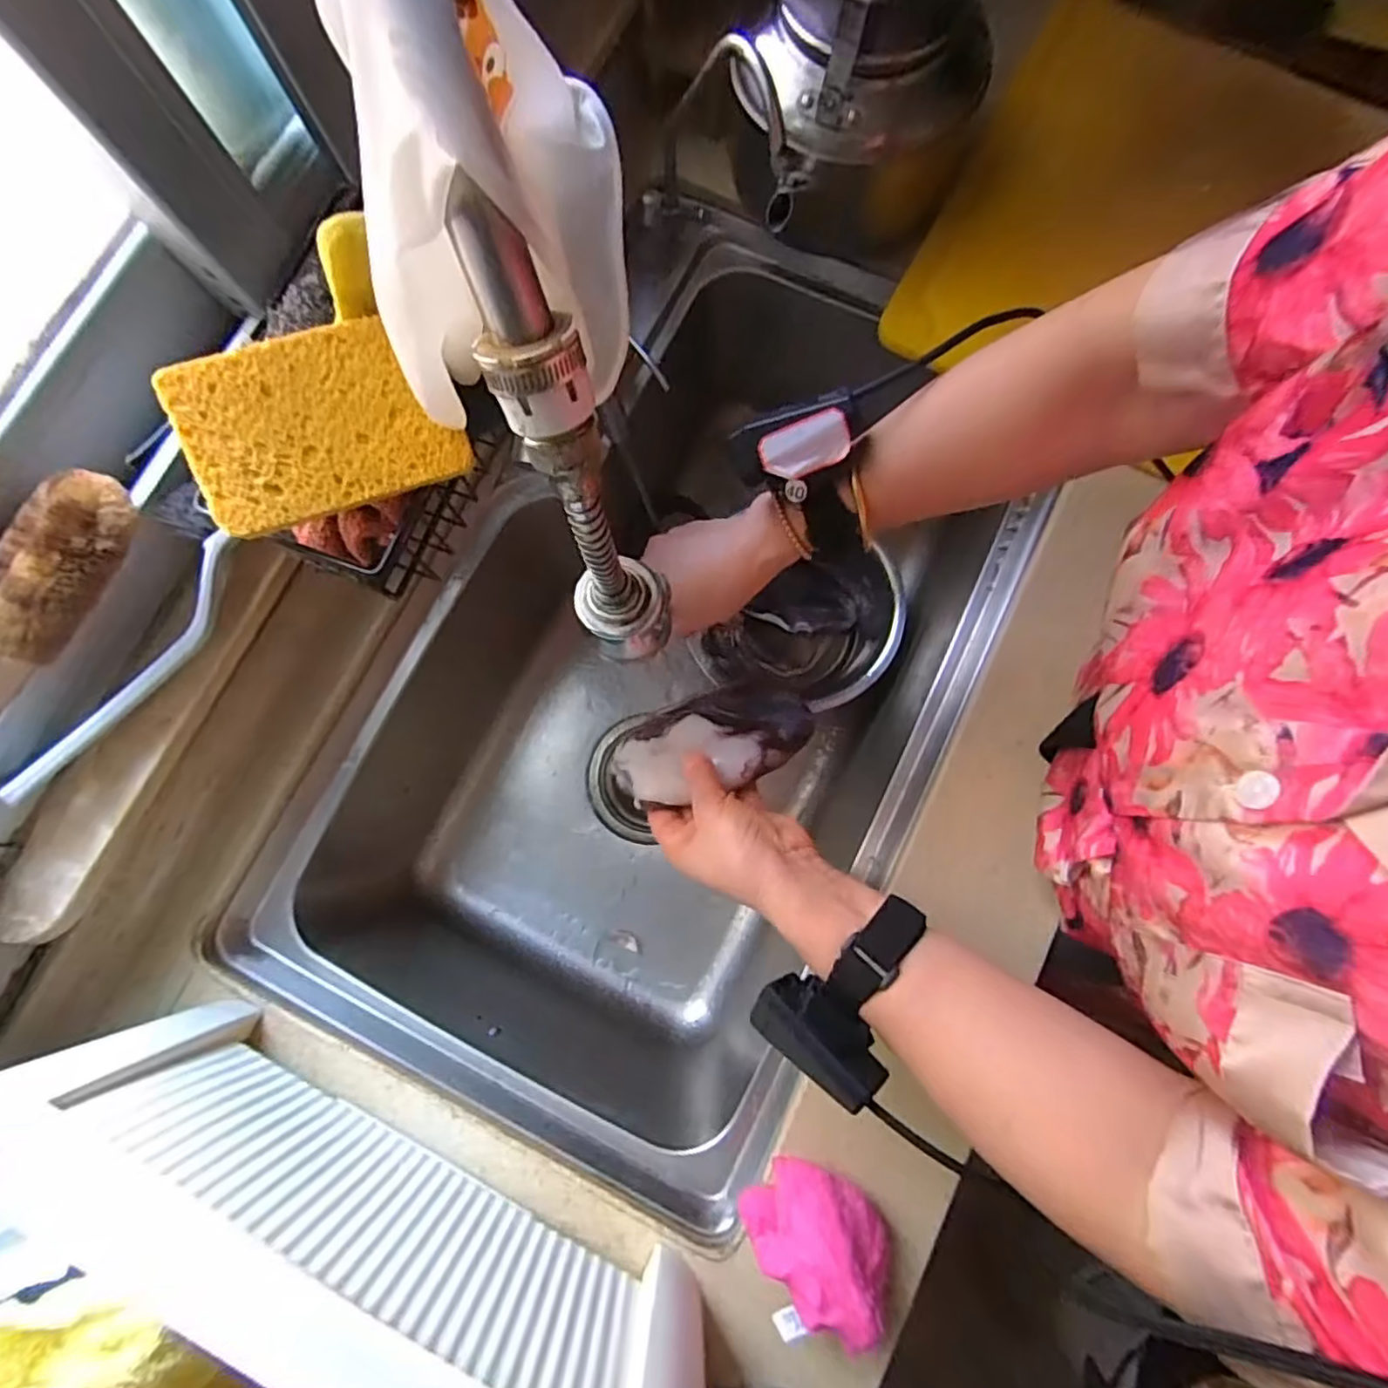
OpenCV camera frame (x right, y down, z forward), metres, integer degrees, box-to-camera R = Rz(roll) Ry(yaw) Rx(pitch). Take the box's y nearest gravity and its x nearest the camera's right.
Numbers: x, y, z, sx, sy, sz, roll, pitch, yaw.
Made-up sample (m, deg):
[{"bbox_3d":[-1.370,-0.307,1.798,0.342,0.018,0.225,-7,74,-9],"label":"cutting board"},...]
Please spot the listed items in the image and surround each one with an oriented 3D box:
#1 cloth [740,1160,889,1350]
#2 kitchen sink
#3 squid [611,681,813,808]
[{"bbox_3d":[0.076,0.335,0.398,0.075,0.051,0.085,-44,82,-6],"label":"cloth"},{"bbox_3d":[-0.010,-0.023,0.613,0.432,0.253,0.724,27,82,6],"label":"kitchen sink"},{"bbox_3d":[0.014,0.031,0.445,0.136,0.016,0.065,-17,80,-9],"label":"squid"}]

